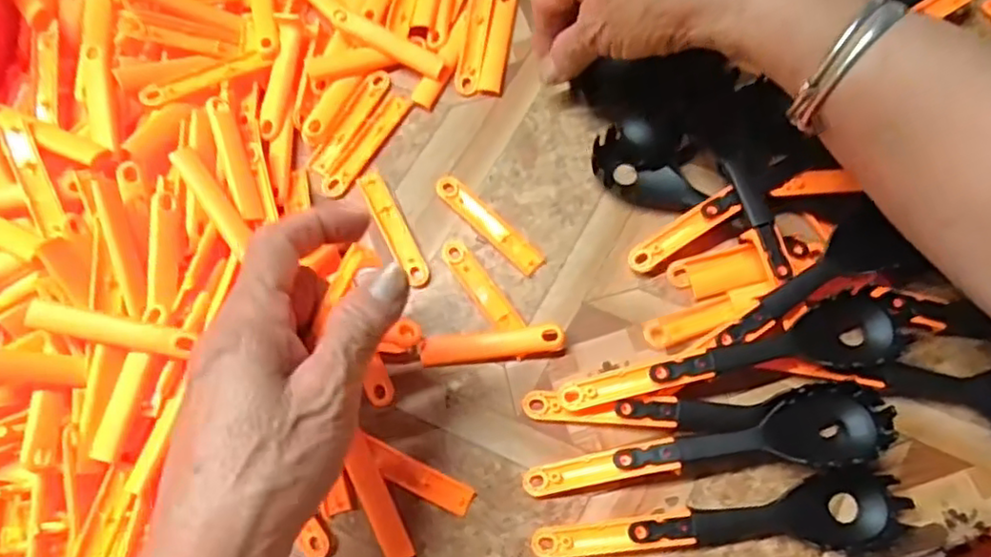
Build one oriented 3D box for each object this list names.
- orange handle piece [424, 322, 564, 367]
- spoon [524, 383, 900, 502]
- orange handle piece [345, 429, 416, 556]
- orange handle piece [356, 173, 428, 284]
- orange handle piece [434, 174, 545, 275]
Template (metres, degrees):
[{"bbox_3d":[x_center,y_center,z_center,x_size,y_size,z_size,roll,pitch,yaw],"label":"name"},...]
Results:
[{"bbox_3d":[-0.002,0.035,0.339,0.074,0.011,0.015,-5,73,0],"label":"orange handle piece"},{"bbox_3d":[0.101,0.082,0.311,0.170,0.026,0.036,-10,73,-2],"label":"spoon"},{"bbox_3d":[-0.059,0.110,0.318,0.015,0.004,0.063,-25,74,-6],"label":"orange handle piece"},{"bbox_3d":[-0.058,-0.029,0.366,0.013,0.004,0.075,-27,73,-7],"label":"orange handle piece"},{"bbox_3d":[-0.004,-0.031,0.365,0.014,0.005,0.076,-43,76,-11],"label":"orange handle piece"}]

